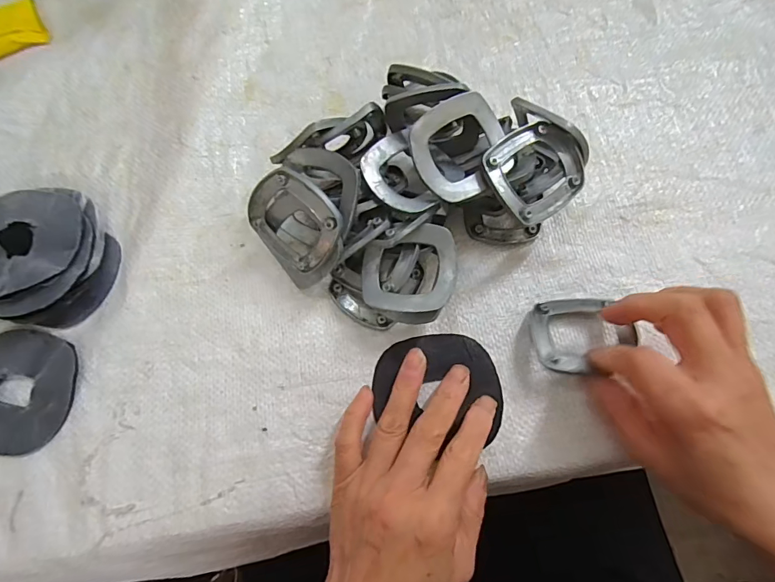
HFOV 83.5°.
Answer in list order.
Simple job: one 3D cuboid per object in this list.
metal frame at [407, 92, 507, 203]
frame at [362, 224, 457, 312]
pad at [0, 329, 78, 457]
[{"bbox_3d":[0.046,-0.088,0.267,0.060,0.008,0.058,-29,93,-7],"label":"metal frame"},{"bbox_3d":[0.012,-0.014,0.276,0.061,0.010,0.053,-2,85,15],"label":"frame"},{"bbox_3d":[-0.246,0.065,0.285,0.083,0.005,0.076,11,73,5],"label":"pad"}]

